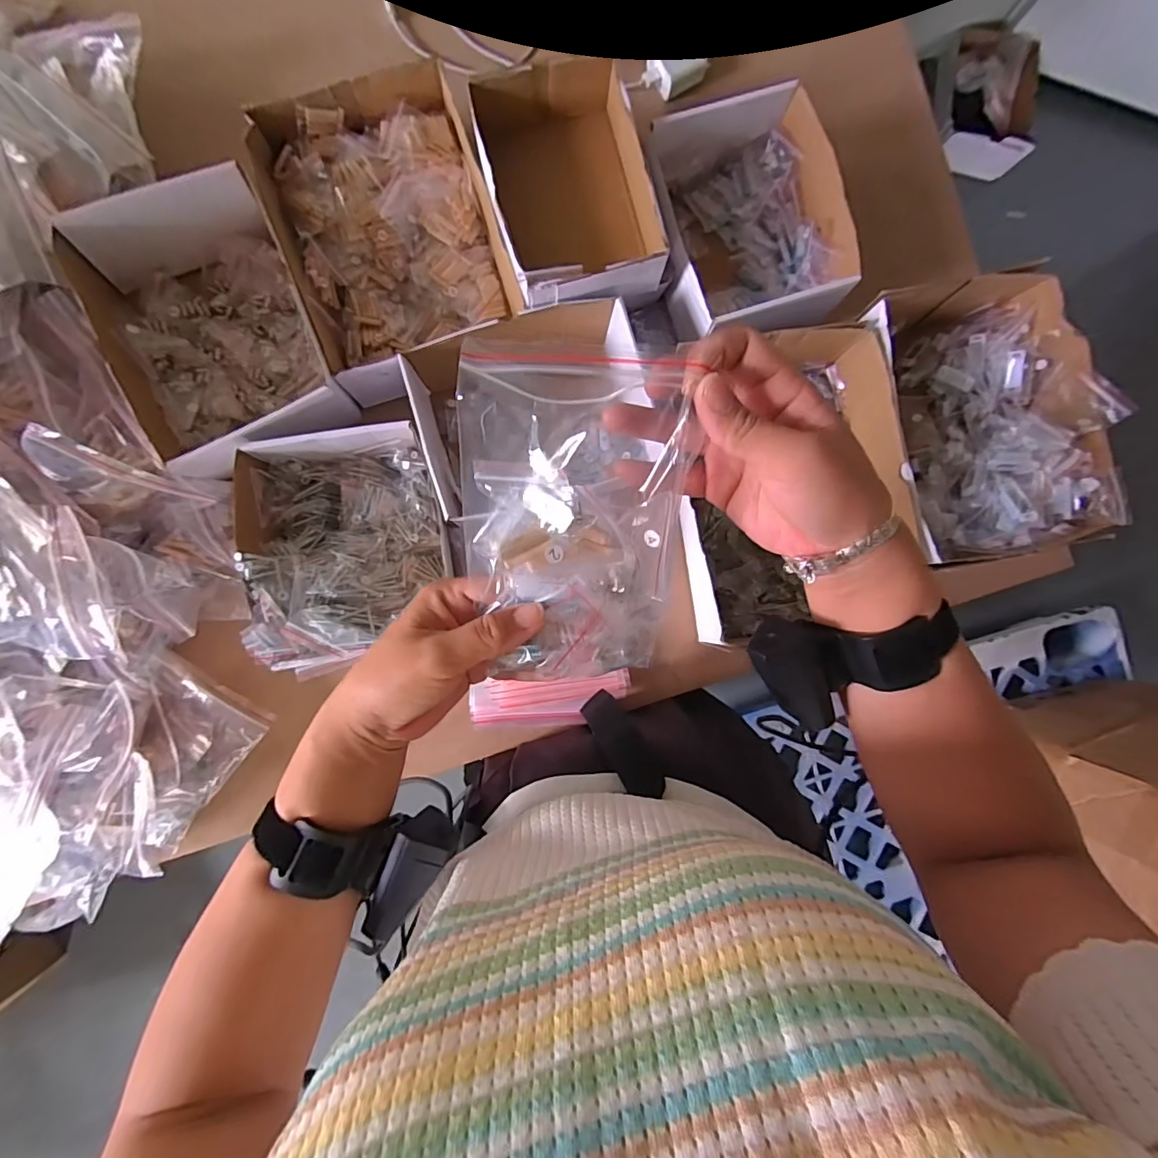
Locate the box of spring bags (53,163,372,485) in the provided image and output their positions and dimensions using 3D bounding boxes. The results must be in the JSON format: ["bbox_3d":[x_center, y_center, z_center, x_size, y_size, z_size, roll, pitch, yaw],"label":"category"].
[{"bbox_3d":[-0.354,-0.241,0.513,0.179,0.099,0.240,-22,91,-4],"label":"box of spring bags"}]

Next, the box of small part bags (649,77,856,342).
[{"bbox_3d":[0.177,-0.379,0.561,0.181,0.091,0.223,-19,90,-4],"label":"box of small part bags"}]

